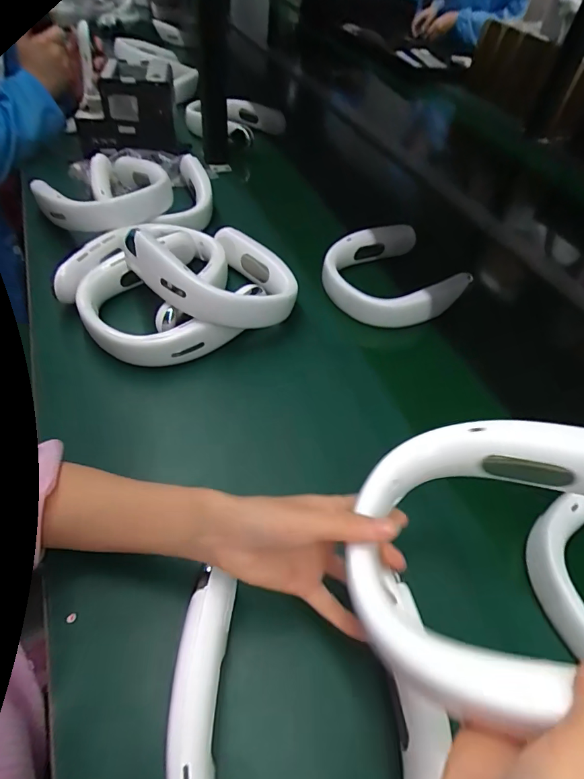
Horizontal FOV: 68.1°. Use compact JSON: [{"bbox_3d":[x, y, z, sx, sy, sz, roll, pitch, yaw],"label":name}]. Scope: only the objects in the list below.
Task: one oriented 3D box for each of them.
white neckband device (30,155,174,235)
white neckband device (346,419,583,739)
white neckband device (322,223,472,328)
[{"bbox_3d":[-0.284,-0.305,0.669,0.184,0.049,0.181,38,58,25],"label":"white neckband device"},{"bbox_3d":[0.137,0.098,0.260,0.198,0.045,0.198,1,41,26],"label":"white neckband device"},{"bbox_3d":[0.146,-0.176,0.660,0.184,0.051,0.182,-19,54,-18],"label":"white neckband device"}]

